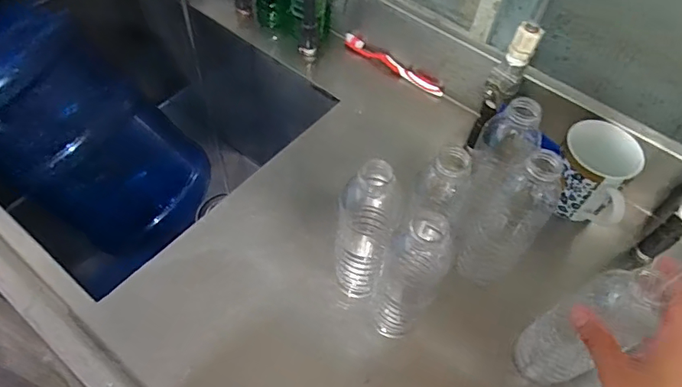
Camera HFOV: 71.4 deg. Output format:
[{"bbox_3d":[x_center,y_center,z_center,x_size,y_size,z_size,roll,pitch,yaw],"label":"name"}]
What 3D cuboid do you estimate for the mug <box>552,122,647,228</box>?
[{"bbox_3d":[0.313,-0.024,0.594,0.097,0.094,0.082,32,59,16],"label":"mug"}]

